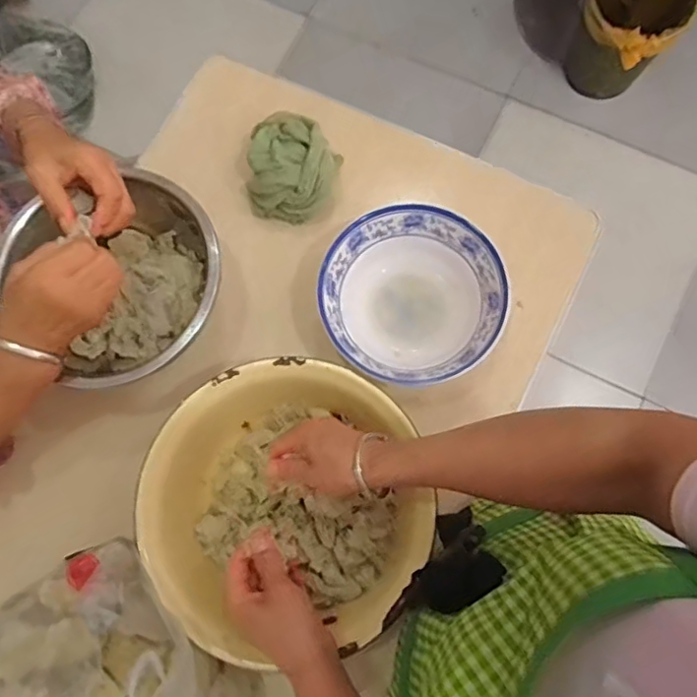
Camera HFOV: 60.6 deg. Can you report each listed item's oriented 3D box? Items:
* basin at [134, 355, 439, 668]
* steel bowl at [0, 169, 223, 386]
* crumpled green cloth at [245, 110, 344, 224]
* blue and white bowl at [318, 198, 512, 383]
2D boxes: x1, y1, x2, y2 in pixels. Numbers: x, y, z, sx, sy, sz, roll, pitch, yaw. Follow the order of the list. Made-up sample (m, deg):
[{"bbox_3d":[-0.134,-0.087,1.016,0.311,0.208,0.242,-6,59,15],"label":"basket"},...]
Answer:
[{"bbox_3d":[-0.056,0.153,0.593,0.262,0.103,0.267,0,77,1],"label":"basin"},{"bbox_3d":[-0.241,-0.080,0.654,0.216,0.103,0.192,-3,77,0],"label":"steel bowl"},{"bbox_3d":[-0.066,-0.218,0.715,0.108,0.057,0.125,11,77,4],"label":"crumpled green cloth"},{"bbox_3d":[0.068,-0.053,0.659,0.187,0.080,0.190,0,77,1],"label":"blue and white bowl"}]

